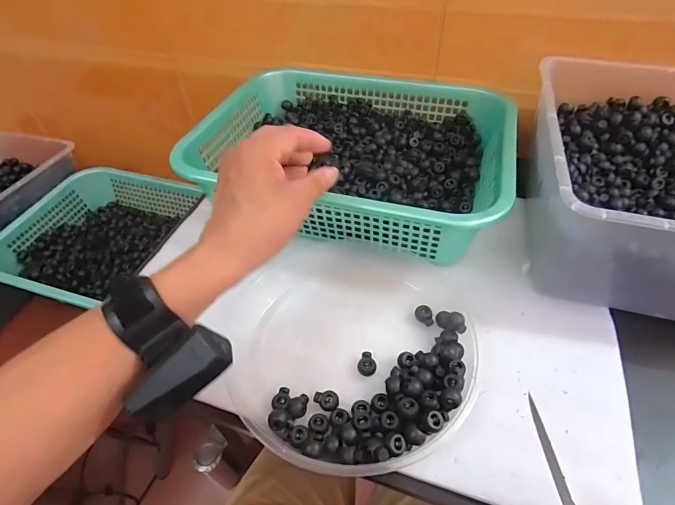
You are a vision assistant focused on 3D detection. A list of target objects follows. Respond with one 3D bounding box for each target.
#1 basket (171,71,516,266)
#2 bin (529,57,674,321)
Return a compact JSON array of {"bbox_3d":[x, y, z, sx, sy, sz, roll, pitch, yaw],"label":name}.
[{"bbox_3d":[0.024,-0.139,0.521,0.380,0.081,0.292,12,51,14],"label":"basket"},{"bbox_3d":[0.361,-0.069,0.426,0.285,0.141,0.284,10,51,12],"label":"bin"}]

